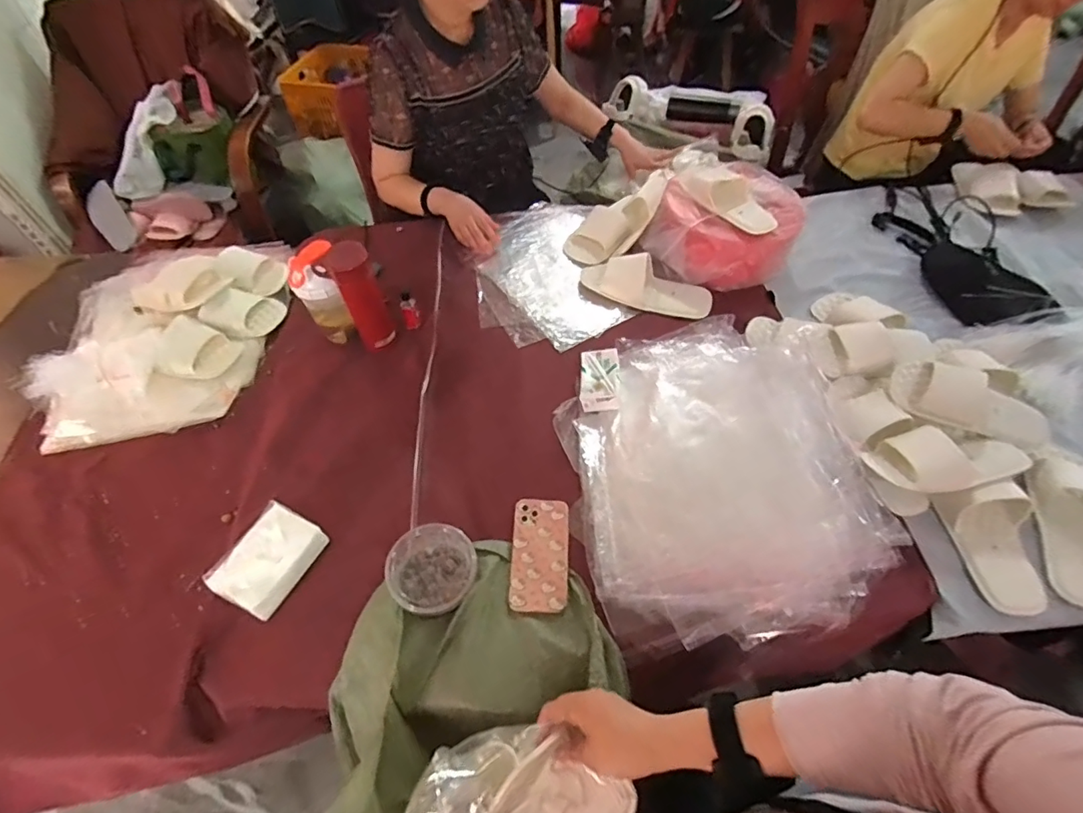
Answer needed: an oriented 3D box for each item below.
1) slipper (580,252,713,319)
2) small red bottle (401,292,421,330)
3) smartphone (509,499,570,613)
[{"bbox_3d":[0.210,-0.248,1.018,0.263,0.060,0.094,21,59,15],"label":"slipper"},{"bbox_3d":[-0.255,-0.184,0.977,0.031,0.085,0.023,-18,58,-10],"label":"small red bottle"},{"bbox_3d":[-0.002,0.212,0.736,0.084,0.010,0.164,1,56,2],"label":"smartphone"}]

